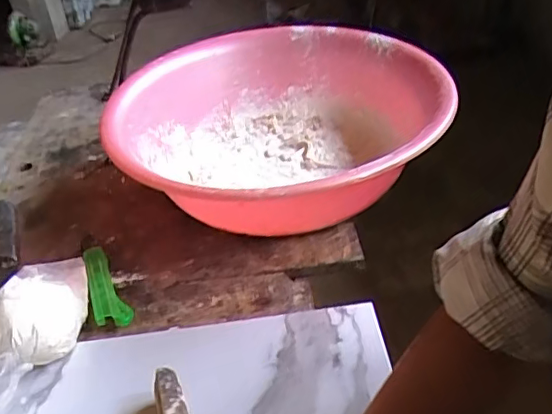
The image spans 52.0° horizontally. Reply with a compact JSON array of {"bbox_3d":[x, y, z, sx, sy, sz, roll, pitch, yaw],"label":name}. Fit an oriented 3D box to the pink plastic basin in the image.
[{"bbox_3d":[0.003,-0.104,0.735,0.397,0.123,0.413,-5,38,4],"label":"pink plastic basin"}]

